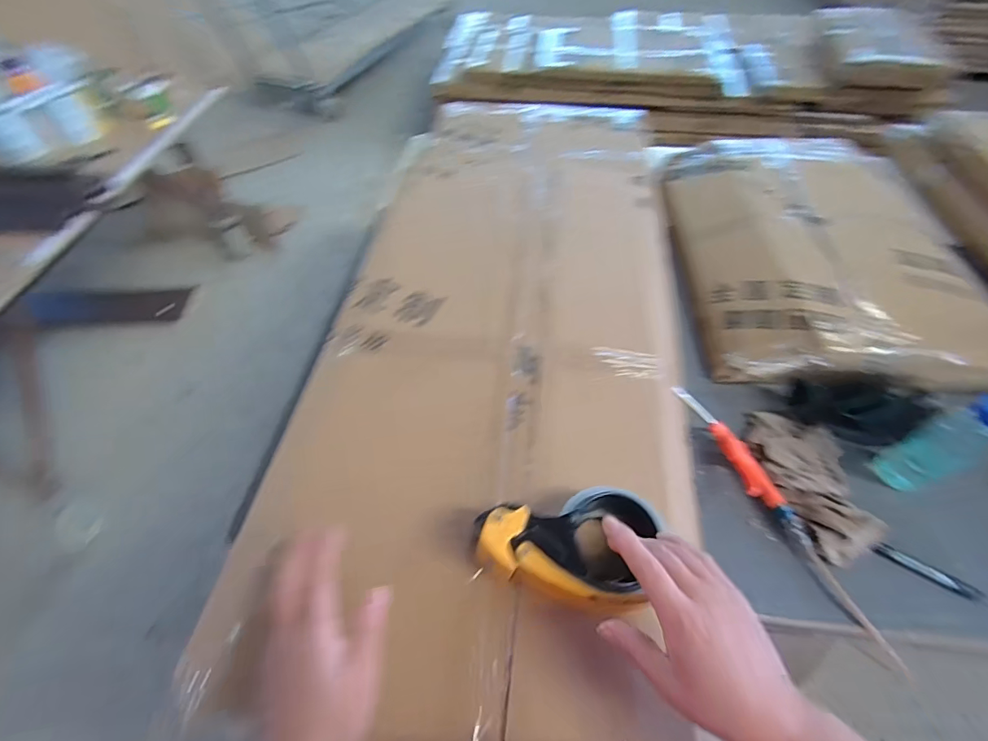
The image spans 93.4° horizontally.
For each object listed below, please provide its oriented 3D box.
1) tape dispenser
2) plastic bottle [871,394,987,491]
[{"bbox_3d":[0.070,0.161,0.403,0.156,0.060,0.098,-12,53,-8],"label":"tape dispenser"},{"bbox_3d":[0.634,0.105,0.657,0.059,0.206,0.065,-22,55,-15],"label":"plastic bottle"}]

